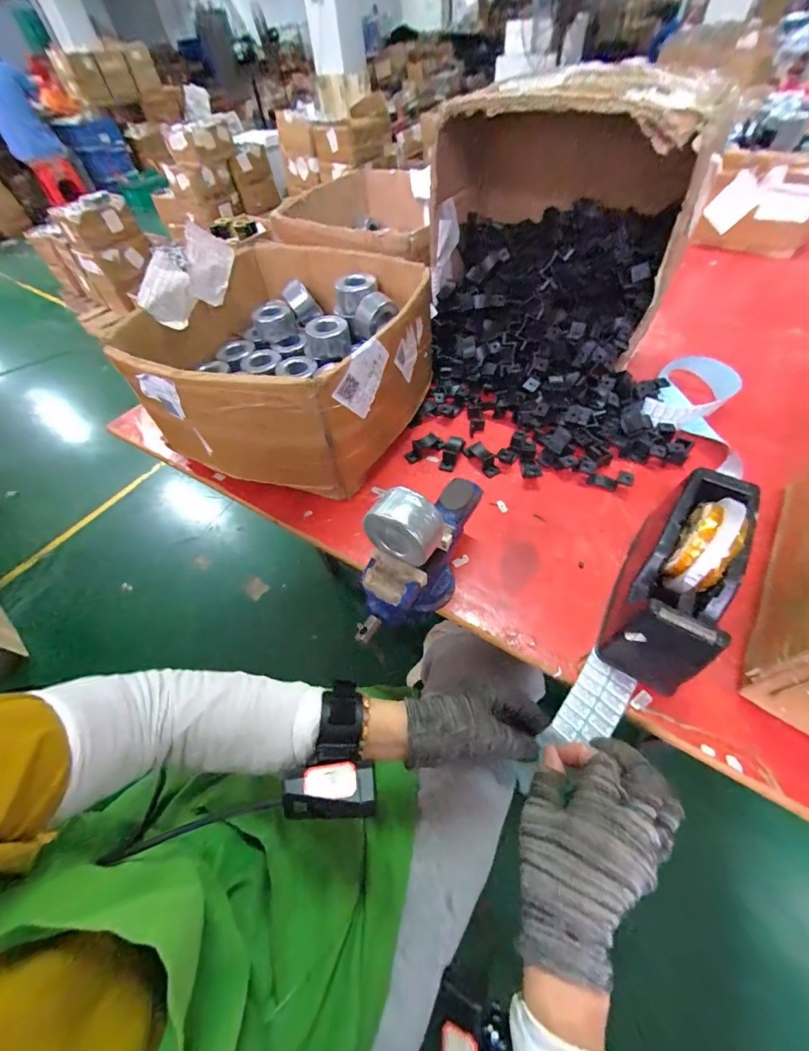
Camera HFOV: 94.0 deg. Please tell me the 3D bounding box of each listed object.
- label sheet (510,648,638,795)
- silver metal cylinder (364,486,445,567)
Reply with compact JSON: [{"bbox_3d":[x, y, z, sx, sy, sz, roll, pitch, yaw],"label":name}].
[{"bbox_3d":[0.164,0.167,0.335,0.043,0.007,0.103,36,63,21],"label":"label sheet"},{"bbox_3d":[0.000,-0.001,0.319,0.062,0.055,0.041,22,60,20],"label":"silver metal cylinder"}]

